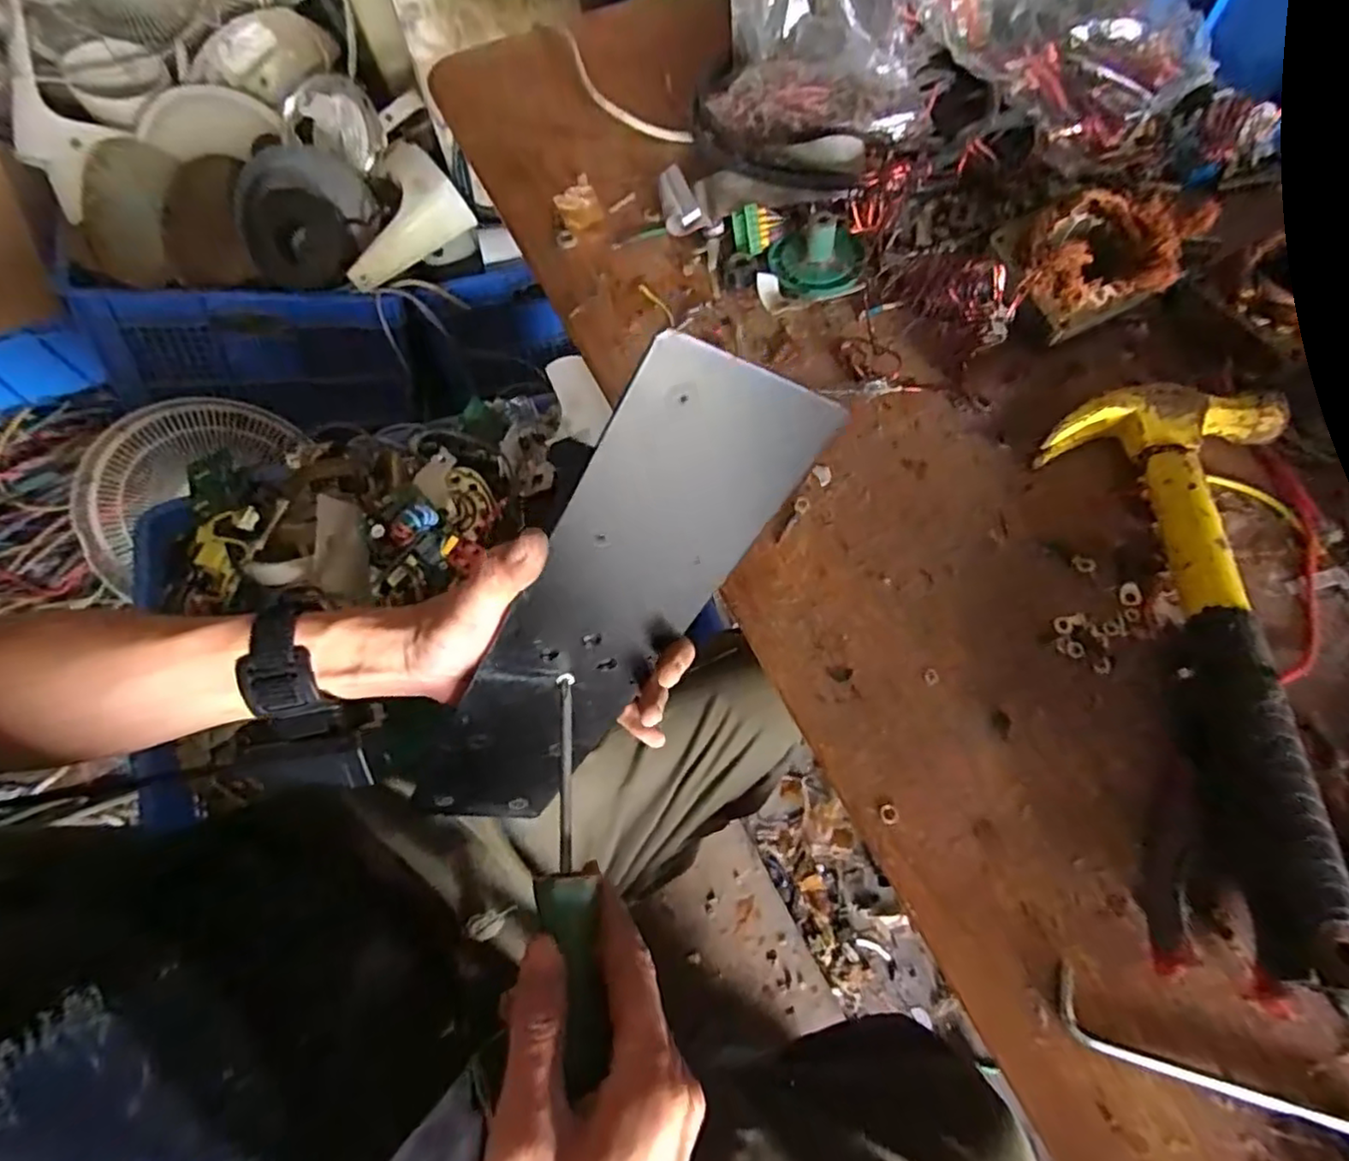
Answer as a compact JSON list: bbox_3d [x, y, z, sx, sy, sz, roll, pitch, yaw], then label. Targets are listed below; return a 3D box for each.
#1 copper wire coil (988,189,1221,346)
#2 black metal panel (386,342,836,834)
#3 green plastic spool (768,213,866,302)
[{"bbox_3d":[0.260,-0.203,0.407,0.105,0.046,0.083,-8,64,-3],"label":"copper wire coil"},{"bbox_3d":[-0.044,0.033,0.304,0.088,0.300,0.006,17,38,-31],"label":"black metal panel"},{"bbox_3d":[0.097,-0.228,0.448,0.058,0.037,0.059,0,64,1],"label":"green plastic spool"}]

